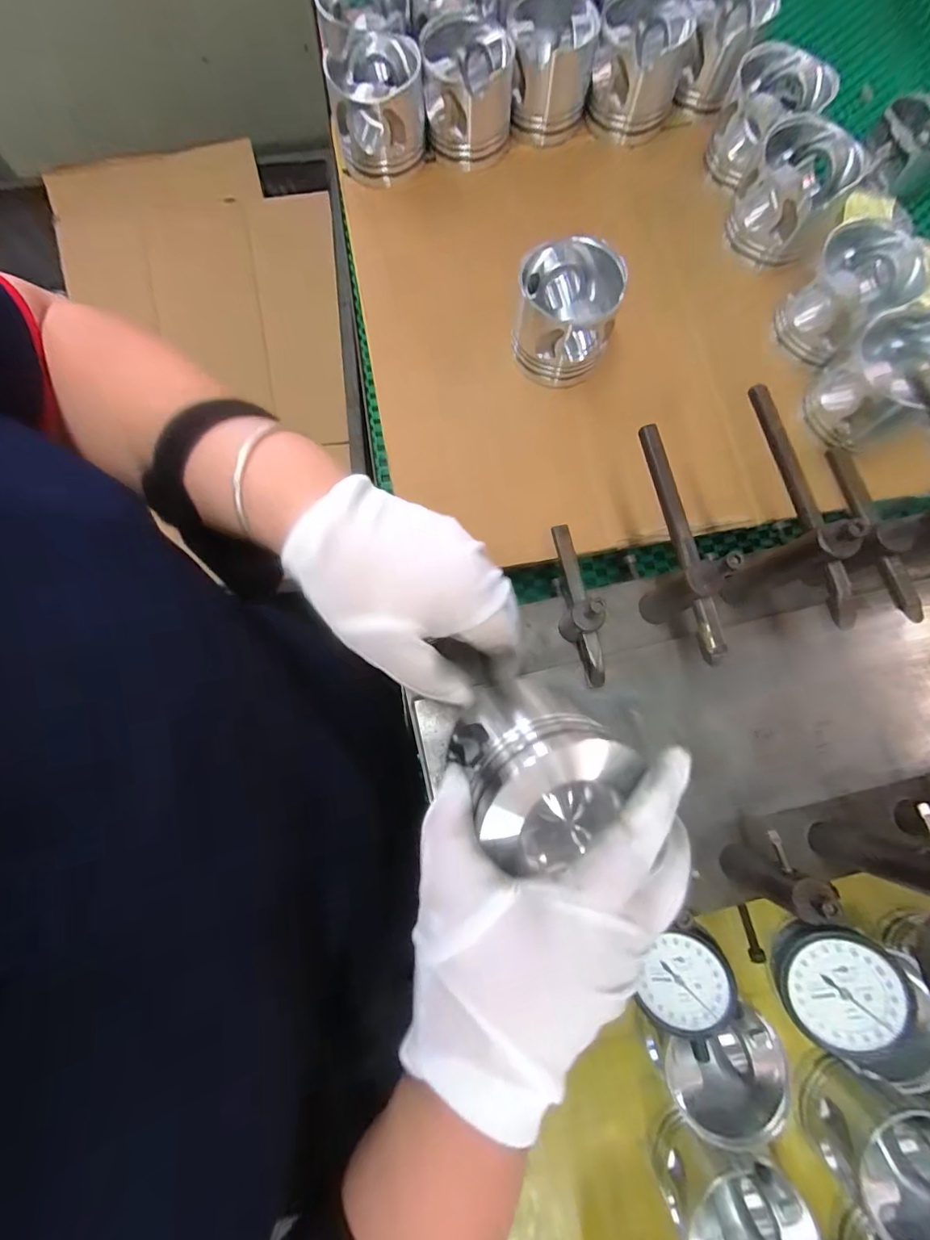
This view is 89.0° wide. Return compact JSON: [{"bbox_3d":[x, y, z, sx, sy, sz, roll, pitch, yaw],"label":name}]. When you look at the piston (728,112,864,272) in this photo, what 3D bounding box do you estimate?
[{"bbox_3d":[0.299,-0.391,0.443,0.084,0.073,0.083,0,79,1],"label":"piston"}]

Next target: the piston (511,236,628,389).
[{"bbox_3d":[0.087,-0.266,0.410,0.083,0.069,0.081,10,79,3],"label":"piston"}]

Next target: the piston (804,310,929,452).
[{"bbox_3d":[0.346,-0.196,0.407,0.104,0.072,0.094,-27,80,-4],"label":"piston"}]

